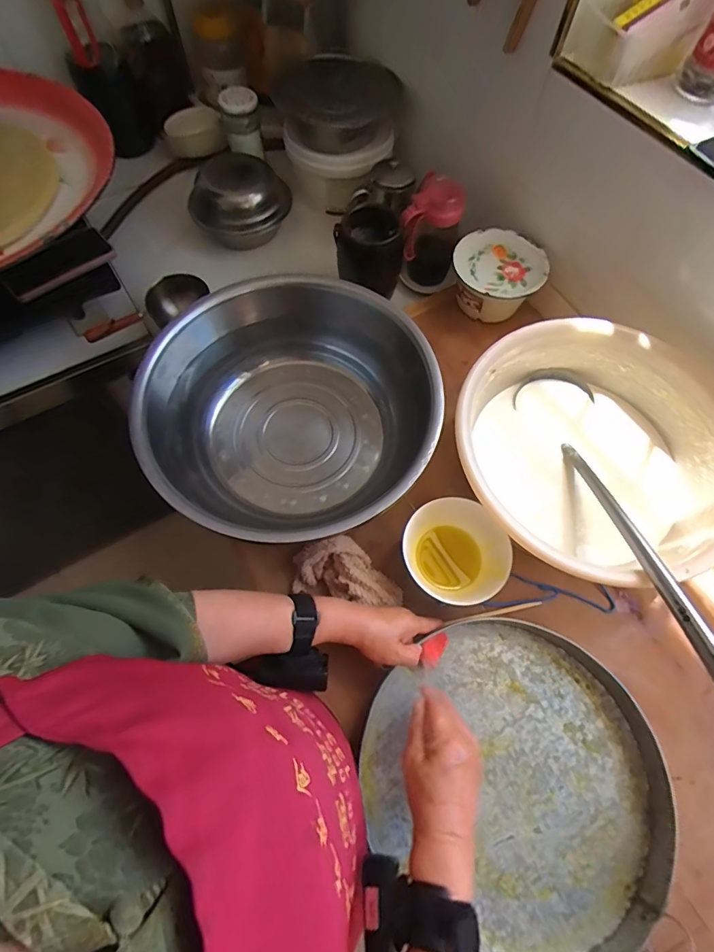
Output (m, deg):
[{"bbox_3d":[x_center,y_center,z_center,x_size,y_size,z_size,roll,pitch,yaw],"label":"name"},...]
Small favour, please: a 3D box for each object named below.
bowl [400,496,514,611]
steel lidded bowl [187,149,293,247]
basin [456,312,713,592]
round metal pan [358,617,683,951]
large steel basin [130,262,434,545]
[{"bbox_3d":[0.118,0.098,0.546,0.116,0.067,0.130,-35,74,-16],"label":"bowl"},{"bbox_3d":[-0.224,-0.526,0.828,0.182,0.104,0.166,1,67,-2],"label":"steel lidded bowl"},{"bbox_3d":[0.292,-0.031,0.568,0.326,0.122,0.331,1,68,-3],"label":"basin"},{"bbox_3d":[0.176,0.328,0.473,0.312,0.050,0.310,1,68,-3],"label":"round metal pan"},{"bbox_3d":[-0.093,-0.089,0.587,0.367,0.132,0.338,1,68,-3],"label":"large steel basin"}]

